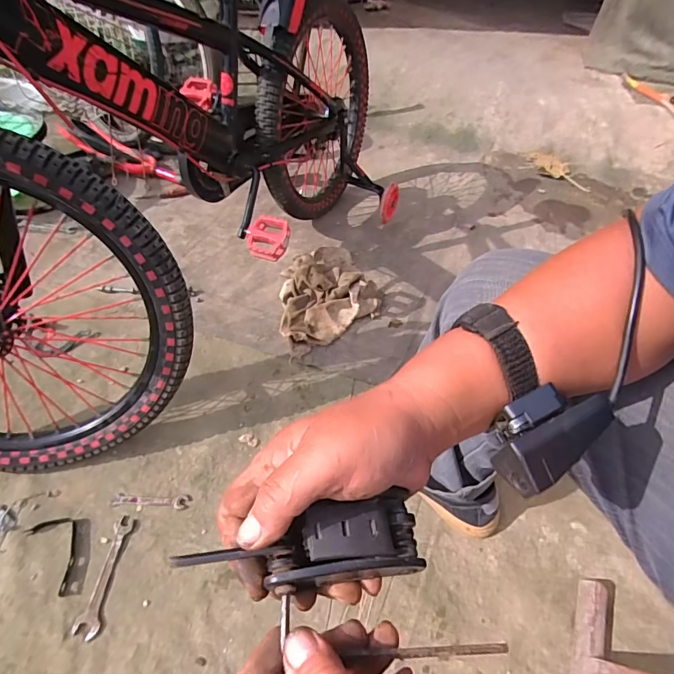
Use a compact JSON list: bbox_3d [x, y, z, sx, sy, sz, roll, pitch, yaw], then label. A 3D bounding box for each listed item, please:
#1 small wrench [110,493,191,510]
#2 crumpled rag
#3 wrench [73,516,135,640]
[{"bbox_3d":[-0.290,0.254,0.679,0.113,0.004,0.023,3,48,-2],"label":"small wrench"},{"bbox_3d":[-0.014,-0.118,1.022,0.233,0.065,0.373,-1,48,-7],"label":"crumpled rag"},{"bbox_3d":[-0.323,0.331,0.610,0.030,0.004,0.150,6,48,0],"label":"wrench"}]

